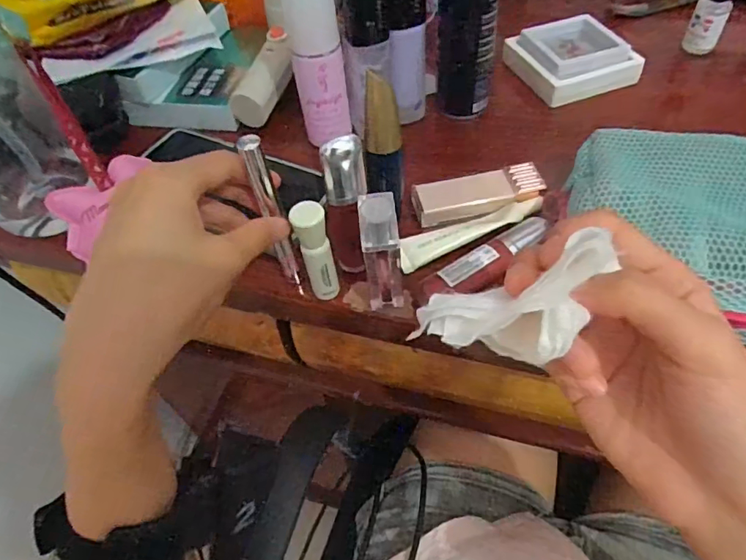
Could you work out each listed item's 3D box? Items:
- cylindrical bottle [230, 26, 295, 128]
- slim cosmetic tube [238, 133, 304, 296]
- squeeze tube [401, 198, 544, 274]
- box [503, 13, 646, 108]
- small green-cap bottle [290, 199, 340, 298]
[{"bbox_3d":[-0.093,-0.177,0.436,0.032,0.028,0.093,14,71,15],"label":"cylindrical bottle"},{"bbox_3d":[-0.057,-0.030,0.302,0.010,0.131,0.007,-23,54,-12],"label":"slim cosmetic tube"},{"bbox_3d":[0.066,-0.034,0.349,0.105,0.011,0.020,-21,54,-12],"label":"squeeze tube"},{"bbox_3d":[0.174,-0.196,0.455,0.096,0.033,0.084,-17,53,-9],"label":"box"},{"bbox_3d":[-0.033,-0.015,0.304,0.019,0.072,0.015,-13,52,-5],"label":"small green-cap bottle"}]

